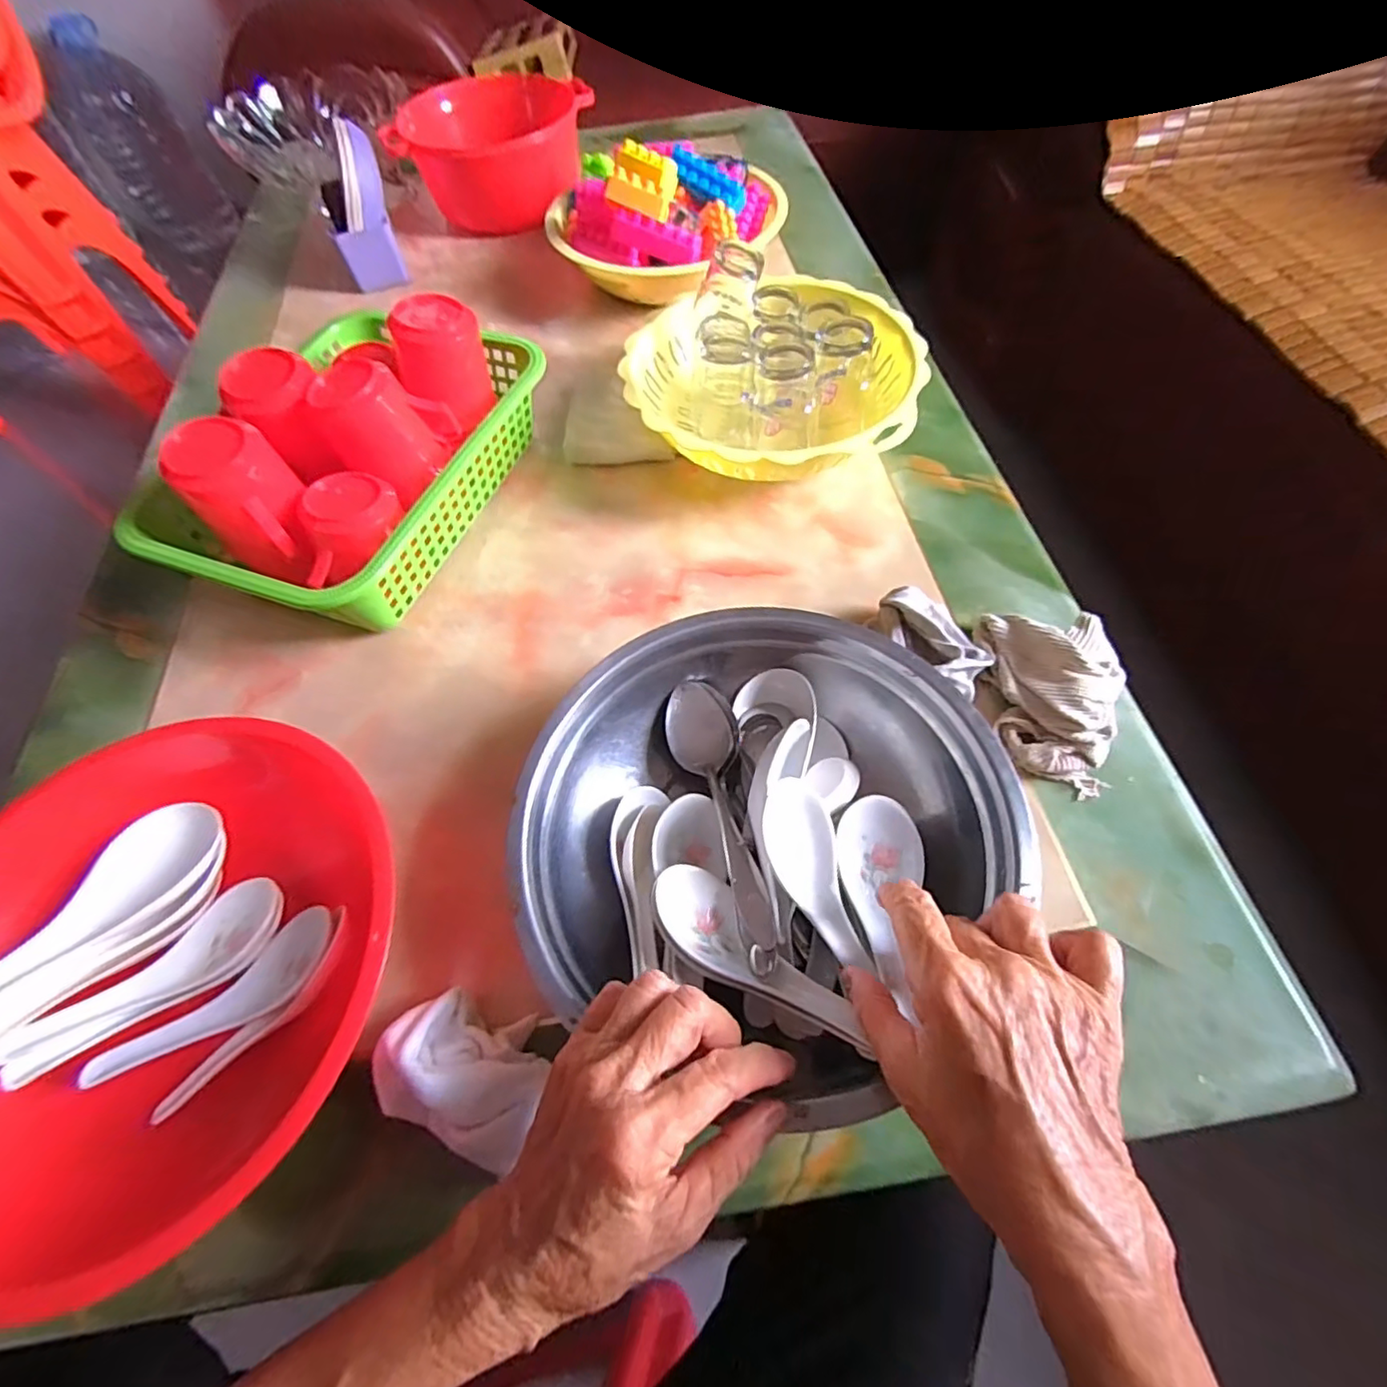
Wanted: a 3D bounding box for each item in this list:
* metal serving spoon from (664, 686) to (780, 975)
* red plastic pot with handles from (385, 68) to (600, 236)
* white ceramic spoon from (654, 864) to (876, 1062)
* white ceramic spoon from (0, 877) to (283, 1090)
[{"bbox_3d":[0.012,0.068,0.350,0.042,0.024,0.172,-7,60,-1],"label":"metal serving spoon"},{"bbox_3d":[-0.244,-0.670,0.756,0.234,0.104,0.152,-17,61,-7],"label":"red plastic pot with handles"},{"bbox_3d":[0.030,0.129,0.300,0.117,0.027,0.043,30,63,28],"label":"white ceramic spoon"},{"bbox_3d":[-0.286,0.150,0.326,0.039,0.026,0.124,40,53,21],"label":"white ceramic spoon"}]

